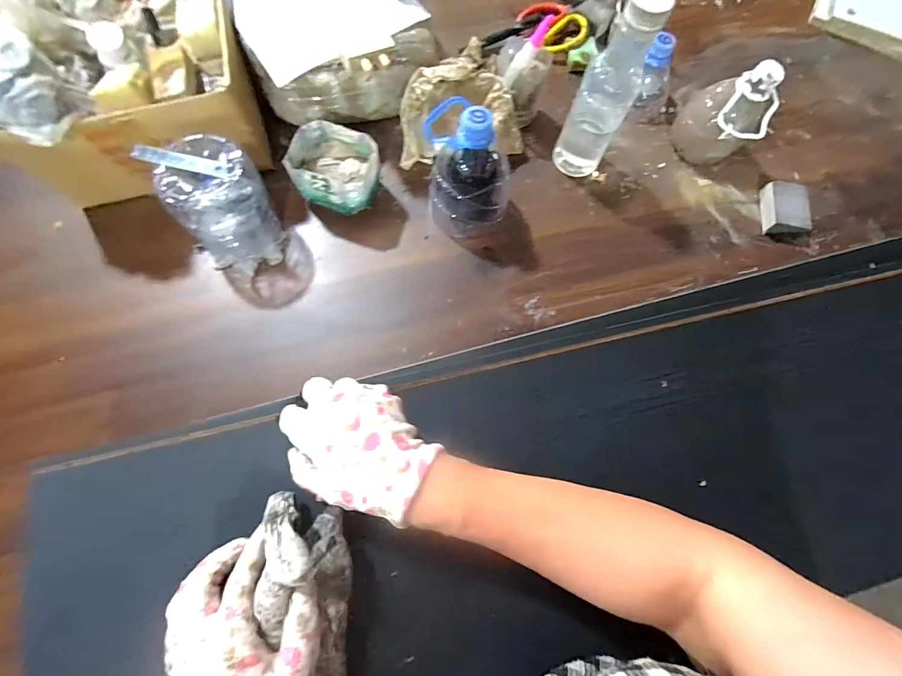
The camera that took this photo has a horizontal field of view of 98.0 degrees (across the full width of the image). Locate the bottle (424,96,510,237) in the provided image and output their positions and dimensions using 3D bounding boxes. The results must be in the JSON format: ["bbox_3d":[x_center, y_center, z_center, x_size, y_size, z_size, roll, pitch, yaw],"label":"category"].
[{"bbox_3d":[0.023,-0.199,0.458,0.095,0.134,0.109,-6,81,-3],"label":"bottle"}]

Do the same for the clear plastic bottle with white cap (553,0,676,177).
[{"bbox_3d":[0.181,-0.280,0.458,0.063,0.208,0.059,0,81,-2],"label":"clear plastic bottle with white cap"}]

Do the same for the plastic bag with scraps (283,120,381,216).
[{"bbox_3d":[-0.142,-0.208,0.493,0.105,0.062,0.091,17,80,1],"label":"plastic bag with scraps"}]

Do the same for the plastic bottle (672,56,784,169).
[{"bbox_3d":[0.359,-0.294,0.513,0.096,0.123,0.085,44,82,5],"label":"plastic bottle"}]

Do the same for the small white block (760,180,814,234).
[{"bbox_3d":[0.456,-0.178,0.536,0.051,0.032,0.069,6,80,-1],"label":"small white block"}]

